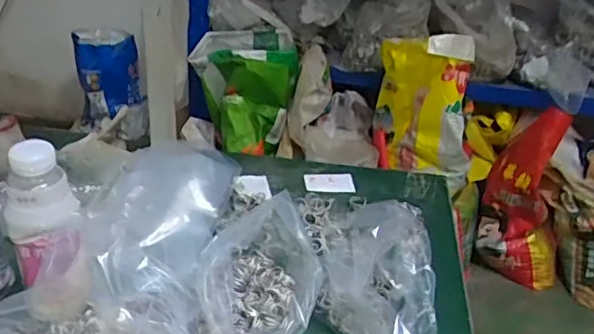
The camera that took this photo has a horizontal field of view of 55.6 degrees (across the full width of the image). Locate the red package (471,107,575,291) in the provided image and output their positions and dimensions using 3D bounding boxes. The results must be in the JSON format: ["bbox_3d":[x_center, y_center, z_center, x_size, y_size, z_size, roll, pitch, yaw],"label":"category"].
[{"bbox_3d":[0.755,0.108,1.819,0.285,0.552,0.147,15,30,16],"label":"red package"}]

